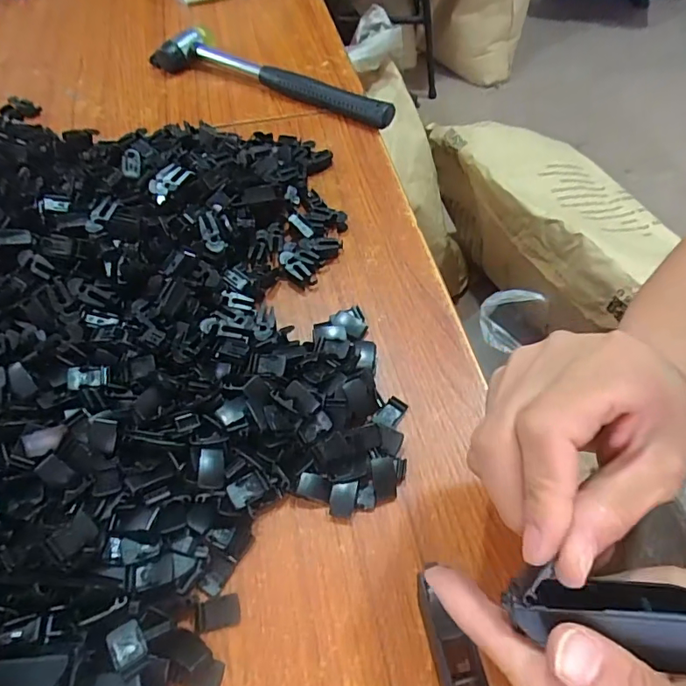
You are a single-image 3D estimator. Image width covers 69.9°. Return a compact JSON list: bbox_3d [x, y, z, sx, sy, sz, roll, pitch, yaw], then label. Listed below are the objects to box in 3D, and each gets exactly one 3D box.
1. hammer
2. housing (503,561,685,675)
[{"bbox_3d":[-0.066,-0.250,0.458,0.253,0.028,0.054,23,60,15],"label":"hammer"},{"bbox_3d":[0.088,0.083,0.150,0.070,0.012,0.021,8,57,12],"label":"housing"}]

